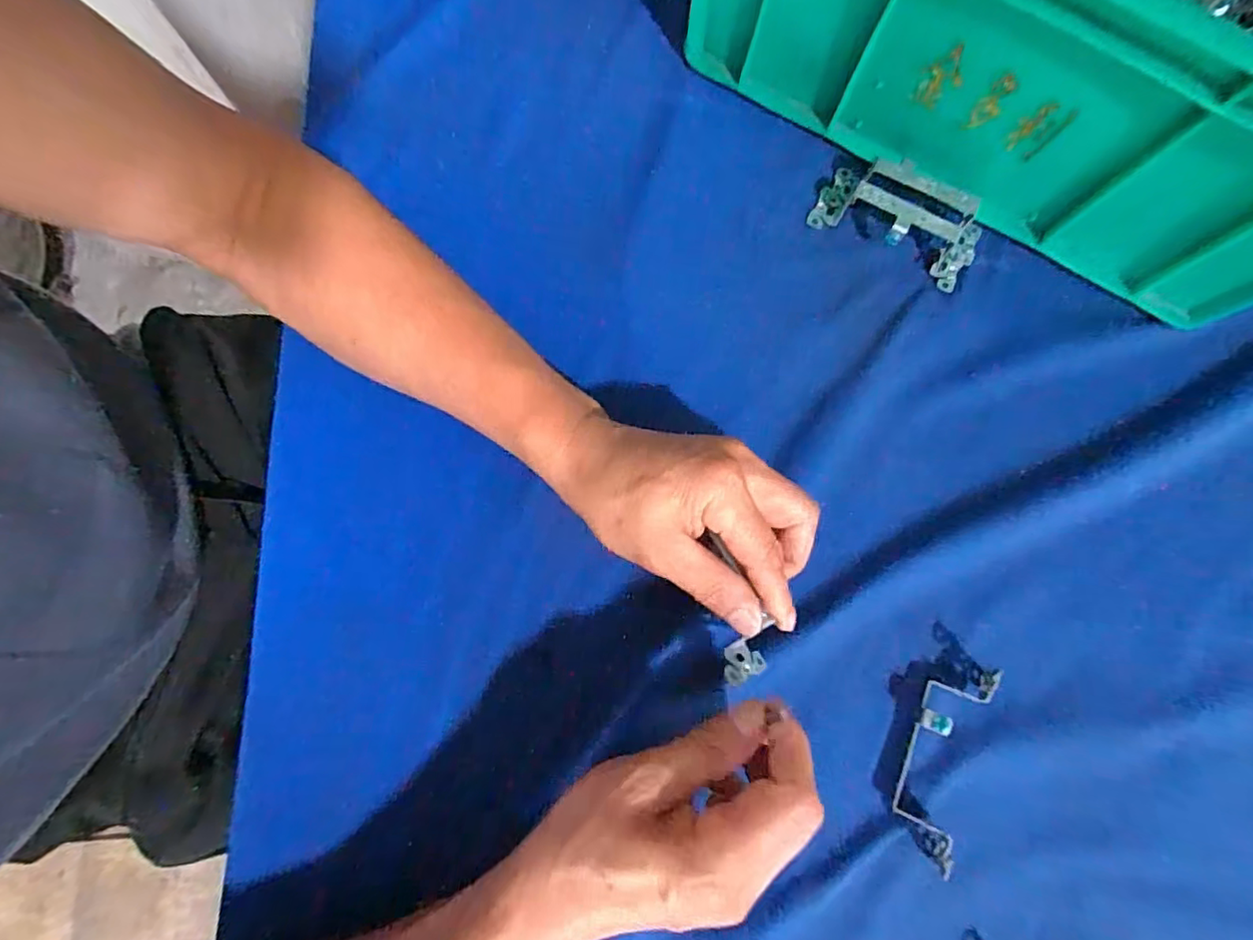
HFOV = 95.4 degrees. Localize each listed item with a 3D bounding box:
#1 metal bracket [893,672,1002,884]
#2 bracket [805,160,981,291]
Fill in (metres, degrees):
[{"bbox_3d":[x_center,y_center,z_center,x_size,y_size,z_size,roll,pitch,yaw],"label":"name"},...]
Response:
[{"bbox_3d":[0.169,0.156,0.304,0.028,0.027,0.105,17,78,4],"label":"metal bracket"},{"bbox_3d":[0.179,-0.166,0.370,0.105,0.033,0.048,28,79,6],"label":"bracket"}]

